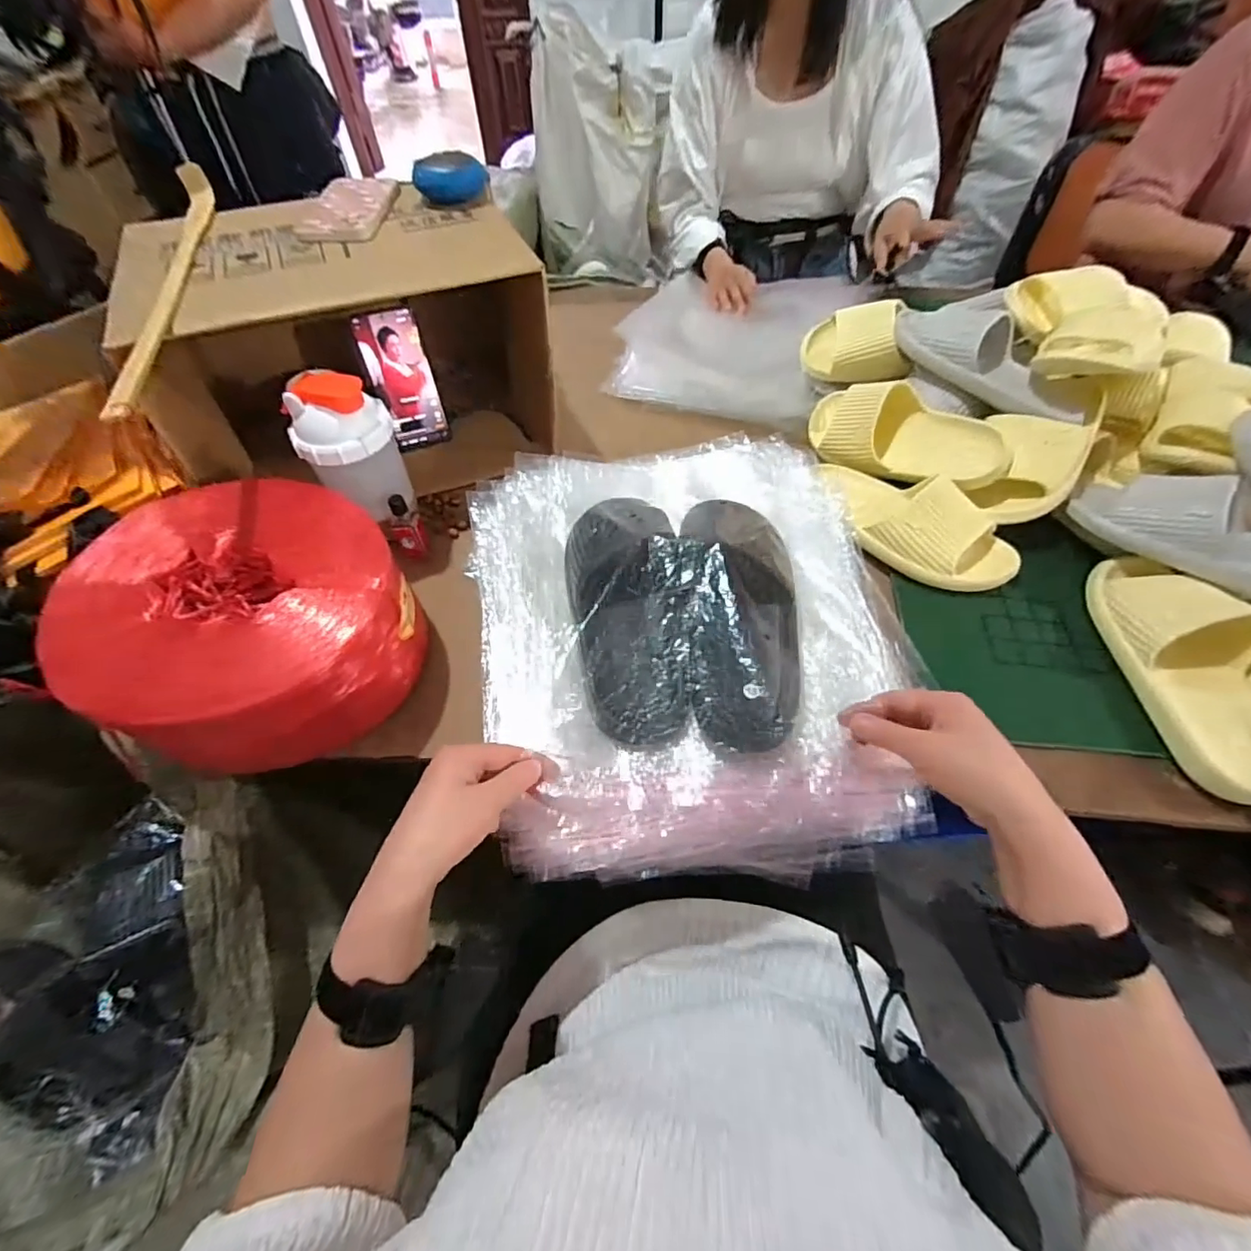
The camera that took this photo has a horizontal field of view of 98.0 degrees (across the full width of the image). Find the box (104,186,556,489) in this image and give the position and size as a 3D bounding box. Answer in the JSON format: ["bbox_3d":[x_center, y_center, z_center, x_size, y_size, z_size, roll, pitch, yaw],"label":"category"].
[{"bbox_3d":[-0.315,-0.330,0.666,0.405,0.242,0.264,-19,57,-11],"label":"box"}]

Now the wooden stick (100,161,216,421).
[{"bbox_3d":[-0.433,-0.339,0.516,0.028,0.031,0.487,-17,56,-9],"label":"wooden stick"}]

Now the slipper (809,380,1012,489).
[{"bbox_3d":[0.342,-0.237,0.684,0.248,0.064,0.102,30,105,28],"label":"slipper"}]

